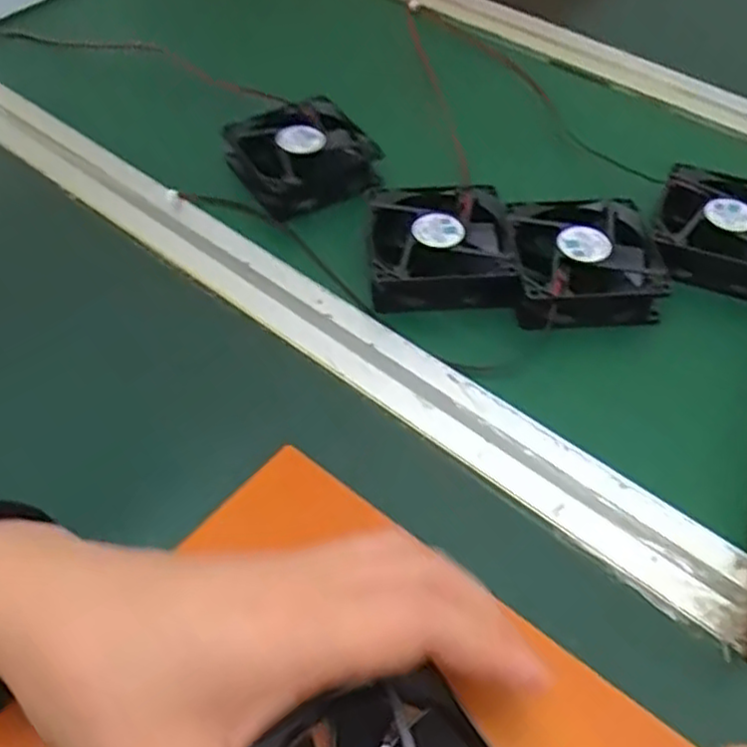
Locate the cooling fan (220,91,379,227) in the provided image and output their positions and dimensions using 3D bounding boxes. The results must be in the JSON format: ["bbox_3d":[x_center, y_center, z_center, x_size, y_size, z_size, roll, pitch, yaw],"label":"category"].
[{"bbox_3d":[-0.047,-0.145,0.488,0.086,0.033,0.083,-21,54,-18],"label":"cooling fan"}]

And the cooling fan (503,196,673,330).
[{"bbox_3d":[0.120,-0.064,0.424,0.080,0.024,0.086,-2,50,0],"label":"cooling fan"}]

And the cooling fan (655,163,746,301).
[{"bbox_3d":[0.212,-0.088,0.440,0.079,0.021,0.085,20,53,16],"label":"cooling fan"}]

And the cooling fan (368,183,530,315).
[{"bbox_3d":[0.041,-0.075,0.434,0.082,0.028,0.082,-1,50,0],"label":"cooling fan"}]

